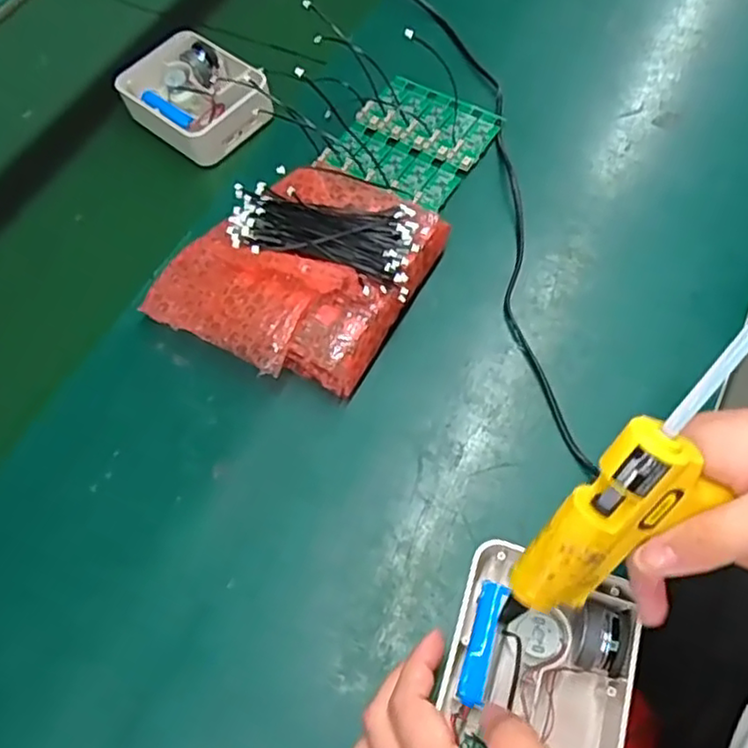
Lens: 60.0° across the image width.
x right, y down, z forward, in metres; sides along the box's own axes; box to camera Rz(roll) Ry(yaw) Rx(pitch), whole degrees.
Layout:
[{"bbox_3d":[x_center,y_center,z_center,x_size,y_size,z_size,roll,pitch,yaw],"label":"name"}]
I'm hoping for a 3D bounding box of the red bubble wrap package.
[{"bbox_3d":[-0.060,-0.087,0.510,0.185,0.063,0.184,27,68,17],"label":"red bubble wrap package"}]

